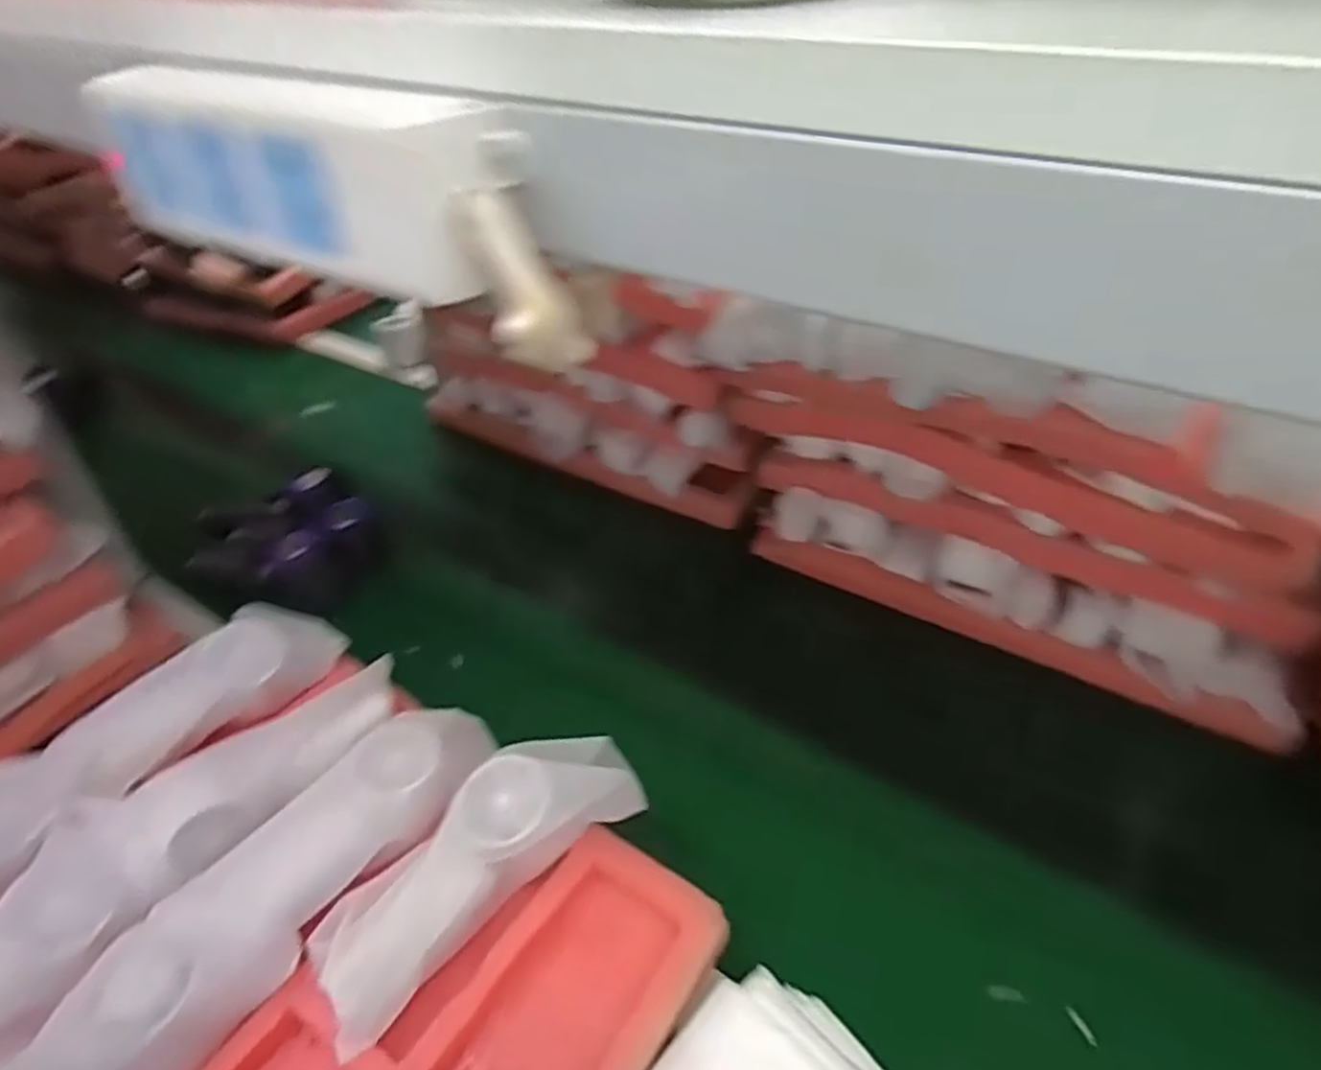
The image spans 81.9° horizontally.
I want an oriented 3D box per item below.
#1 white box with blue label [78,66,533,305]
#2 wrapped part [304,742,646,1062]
[{"bbox_3d":[-0.122,-0.121,0.252,0.180,0.052,0.035,22,44,28],"label":"white box with blue label"},{"bbox_3d":[-0.101,0.190,0.440,0.197,0.059,0.071,-38,49,-20],"label":"wrapped part"}]

